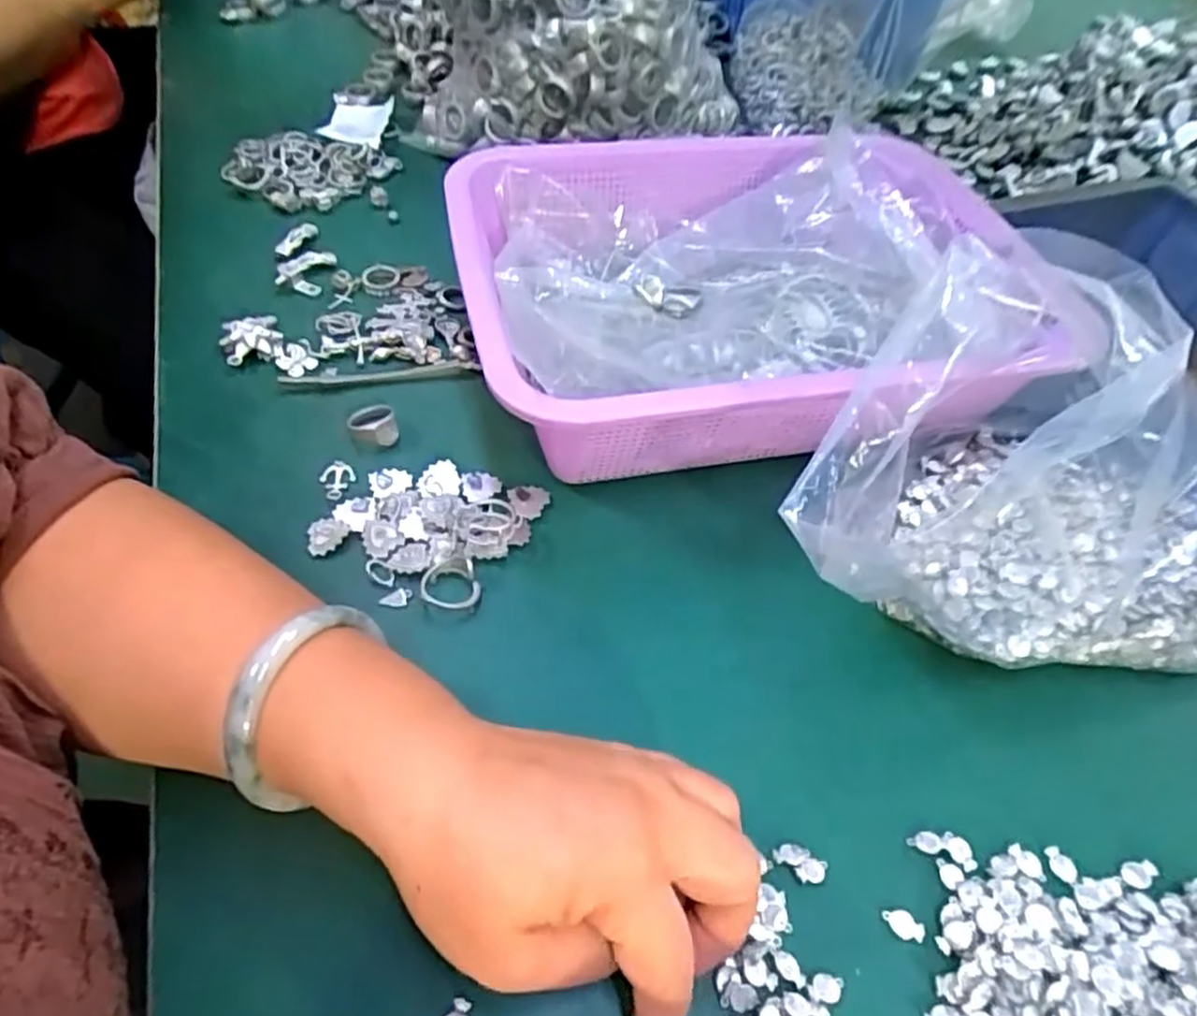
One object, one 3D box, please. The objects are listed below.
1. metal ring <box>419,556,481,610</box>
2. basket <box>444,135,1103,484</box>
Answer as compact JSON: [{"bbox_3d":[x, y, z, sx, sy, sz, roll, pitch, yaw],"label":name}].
[{"bbox_3d":[-0.066,0.034,0.325,0.025,0.009,0.026,2,51,-3],"label":"metal ring"},{"bbox_3d":[0.078,-0.111,0.401,0.294,0.082,0.229,-8,52,-12],"label":"basket"}]

